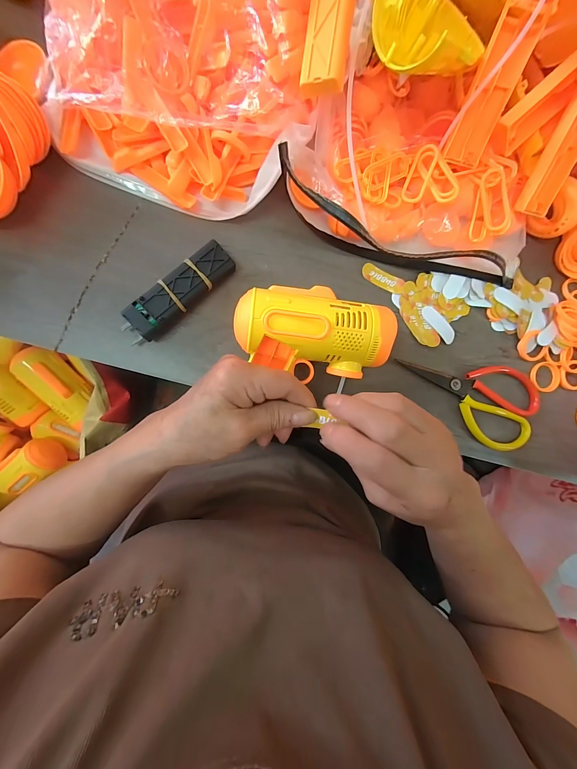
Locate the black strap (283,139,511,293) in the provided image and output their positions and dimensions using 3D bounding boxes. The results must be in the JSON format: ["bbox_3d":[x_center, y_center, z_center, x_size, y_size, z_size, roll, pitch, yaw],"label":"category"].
[{"bbox_3d":[0.111,-0.143,0.284,0.261,0.052,0.042,14,88,-8],"label":"black strap"}]

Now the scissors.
[{"bbox_3d":[0.201,0.007,0.324,0.167,0.010,0.087,27,87,-8],"label":"scissors"}]

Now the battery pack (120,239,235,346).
[{"bbox_3d":[-0.103,-0.085,0.274,0.116,0.024,0.032,-43,96,-5],"label":"battery pack"}]

